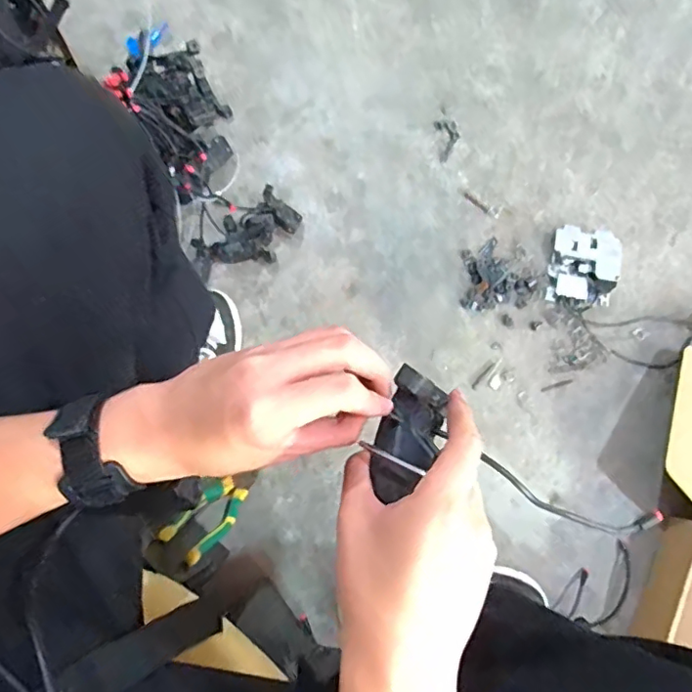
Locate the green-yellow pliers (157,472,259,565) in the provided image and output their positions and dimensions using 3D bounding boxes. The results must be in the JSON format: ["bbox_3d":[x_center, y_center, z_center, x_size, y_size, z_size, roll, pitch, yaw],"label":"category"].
[{"bbox_3d":[-0.153,0.193,0.678,0.054,0.190,0.026,32,111,6],"label":"green-yellow pliers"}]

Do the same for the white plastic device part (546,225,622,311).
[{"bbox_3d":[0.357,-0.120,0.825,0.093,0.034,0.119,10,79,2],"label":"white plastic device part"}]

